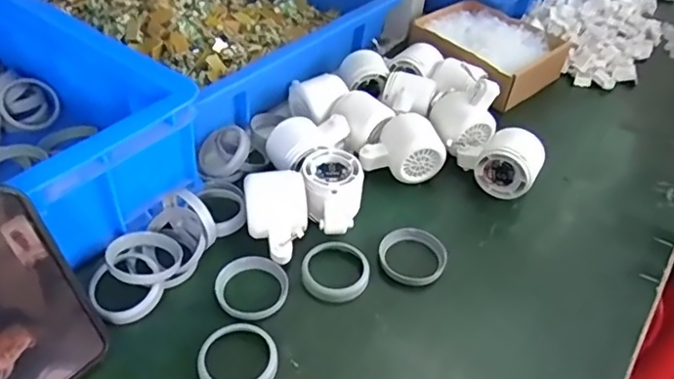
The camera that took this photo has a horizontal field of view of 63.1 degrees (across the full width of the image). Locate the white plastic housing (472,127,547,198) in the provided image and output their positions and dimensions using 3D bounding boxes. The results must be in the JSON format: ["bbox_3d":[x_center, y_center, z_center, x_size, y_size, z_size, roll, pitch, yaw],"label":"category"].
[{"bbox_3d":[0.175,-0.028,0.553,0.058,0.057,0.055,25,47,19],"label":"white plastic housing"}]

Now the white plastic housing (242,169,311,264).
[{"bbox_3d":[-0.053,0.024,0.483,0.053,0.044,0.074,-3,46,-11],"label":"white plastic housing"}]

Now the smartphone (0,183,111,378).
[{"bbox_3d":[-0.210,0.073,0.360,0.006,0.146,0.077,9,39,42],"label":"smartphone"}]

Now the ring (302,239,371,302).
[{"bbox_3d":[-0.001,0.070,0.474,0.059,0.009,0.056,3,44,-3],"label":"ring"}]

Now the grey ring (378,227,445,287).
[{"bbox_3d":[0.067,0.058,0.490,0.061,0.008,0.058,3,44,-3],"label":"grey ring"}]

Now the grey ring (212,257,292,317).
[{"bbox_3d":[-0.072,0.079,0.455,0.060,0.007,0.057,3,44,-3],"label":"grey ring"}]

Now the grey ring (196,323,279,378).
[{"bbox_3d":[-0.074,0.128,0.411,0.059,0.010,0.058,3,44,-3],"label":"grey ring"}]

